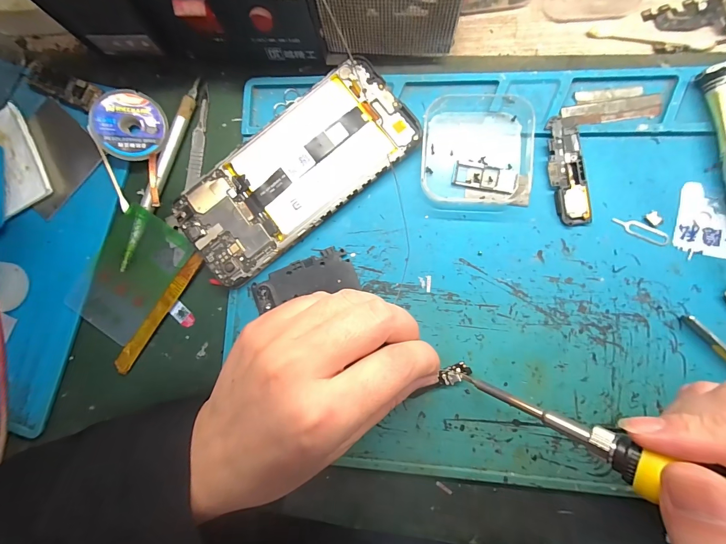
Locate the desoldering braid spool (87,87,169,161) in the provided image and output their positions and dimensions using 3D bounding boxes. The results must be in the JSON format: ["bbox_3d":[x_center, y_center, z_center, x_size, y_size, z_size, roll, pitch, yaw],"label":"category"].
[{"bbox_3d":[-0.159,-0.100,0.222,0.045,0.012,0.045,-1,94,-19],"label":"desoldering braid spool"}]

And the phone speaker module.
[{"bbox_3d":[0.124,-0.061,0.197,0.020,0.006,0.066,-6,85,5],"label":"phone speaker module"}]

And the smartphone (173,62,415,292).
[{"bbox_3d":[-0.045,-0.063,0.210,0.163,0.013,0.071,-38,83,2],"label":"smartphone"}]

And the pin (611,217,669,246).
[{"bbox_3d":[0.164,-0.024,0.192,0.033,0.004,0.009,28,101,8],"label":"pin"}]

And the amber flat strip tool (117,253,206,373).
[{"bbox_3d":[-0.139,0.027,0.220,0.011,0.004,0.095,35,89,7],"label":"amber flat strip tool"}]

